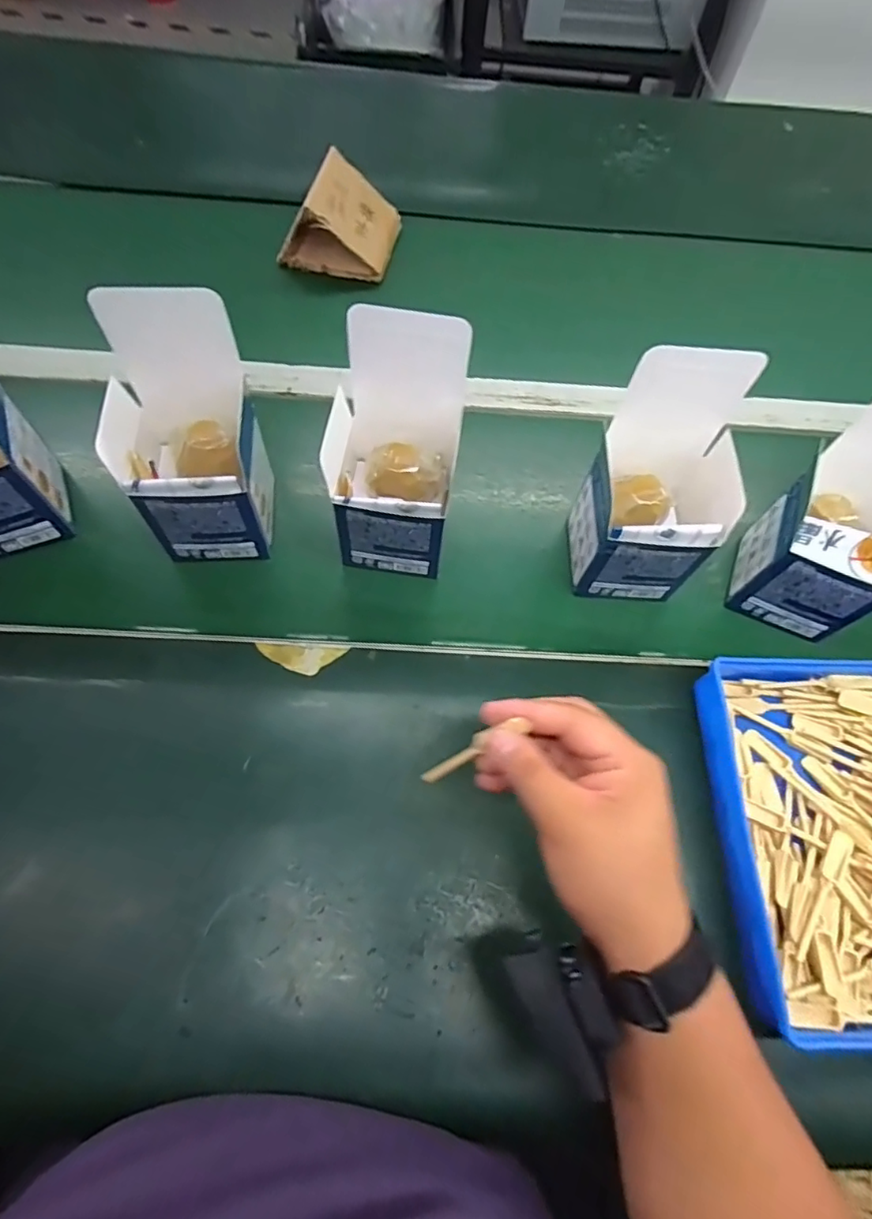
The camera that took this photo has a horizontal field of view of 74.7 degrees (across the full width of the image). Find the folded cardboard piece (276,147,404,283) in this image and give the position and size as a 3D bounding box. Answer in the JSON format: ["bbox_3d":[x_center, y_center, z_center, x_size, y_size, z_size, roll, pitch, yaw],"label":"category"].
[{"bbox_3d":[-0.104,-0.430,0.626,0.115,0.082,0.104,9,60,3],"label":"folded cardboard piece"}]

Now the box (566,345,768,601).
[{"bbox_3d":[0.166,-0.090,0.430,0.100,0.191,0.107,8,62,4],"label":"box"}]

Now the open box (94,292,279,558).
[{"bbox_3d":[-0.182,-0.127,0.422,0.097,0.169,0.112,-9,60,-7],"label":"open box"}]

